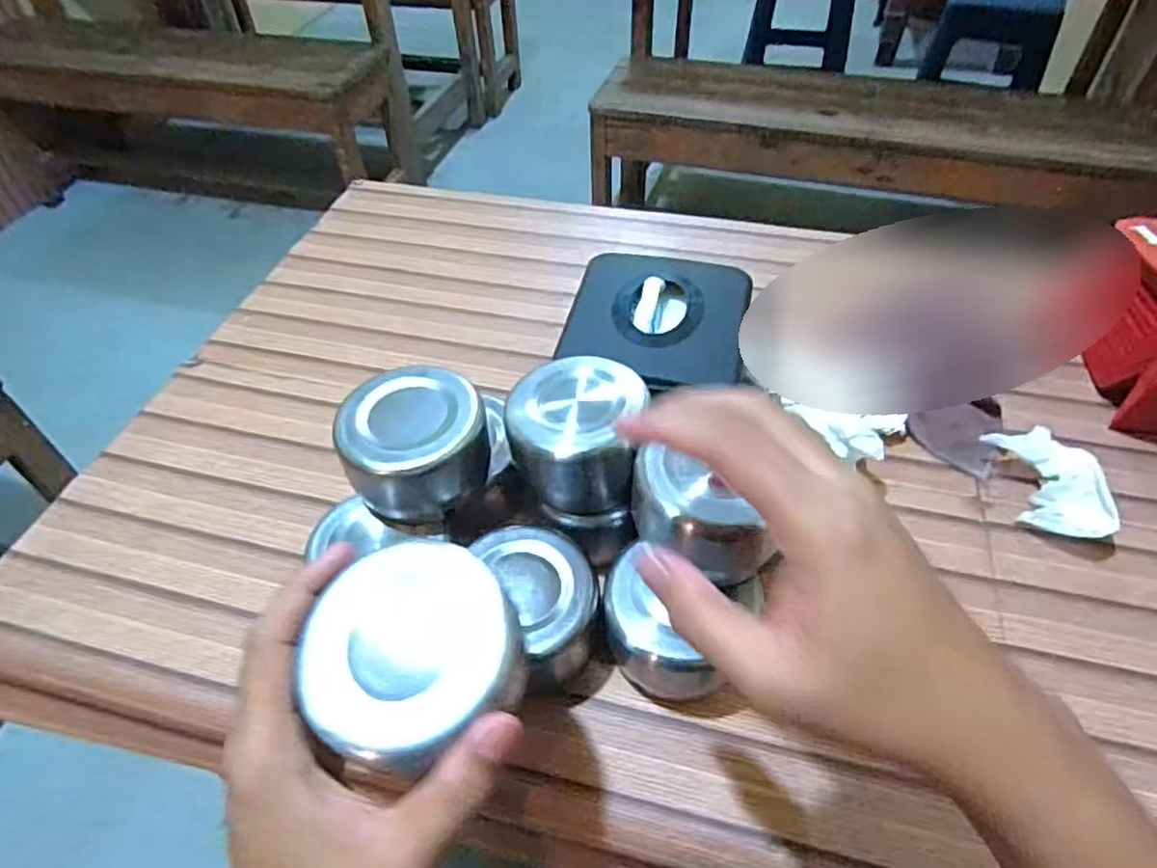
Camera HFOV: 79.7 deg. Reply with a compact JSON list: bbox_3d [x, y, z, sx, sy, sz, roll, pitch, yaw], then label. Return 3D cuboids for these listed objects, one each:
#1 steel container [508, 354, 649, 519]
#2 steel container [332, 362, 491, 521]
[{"bbox_3d":[0.001,-0.002,0.397,0.072,0.069,0.066,4,49,6],"label":"steel container"},{"bbox_3d":[-0.090,0.004,0.394,0.075,0.055,0.070,-7,49,-4],"label":"steel container"}]

